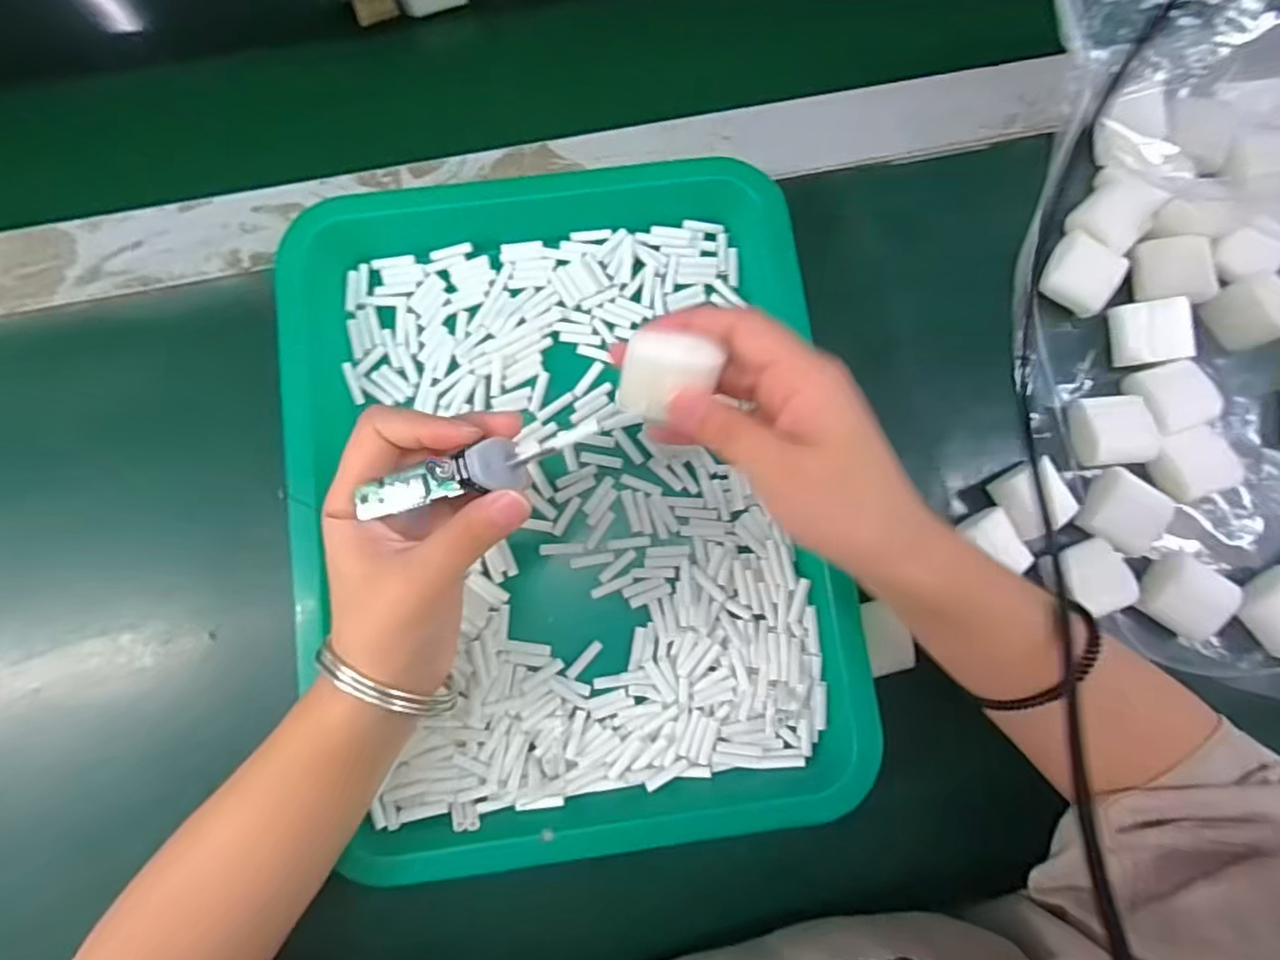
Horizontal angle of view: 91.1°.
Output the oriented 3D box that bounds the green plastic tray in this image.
[{"bbox_3d":[-0.037,0.004,0.316,0.256,0.035,0.332,-6,82,-3],"label":"green plastic tray"}]

